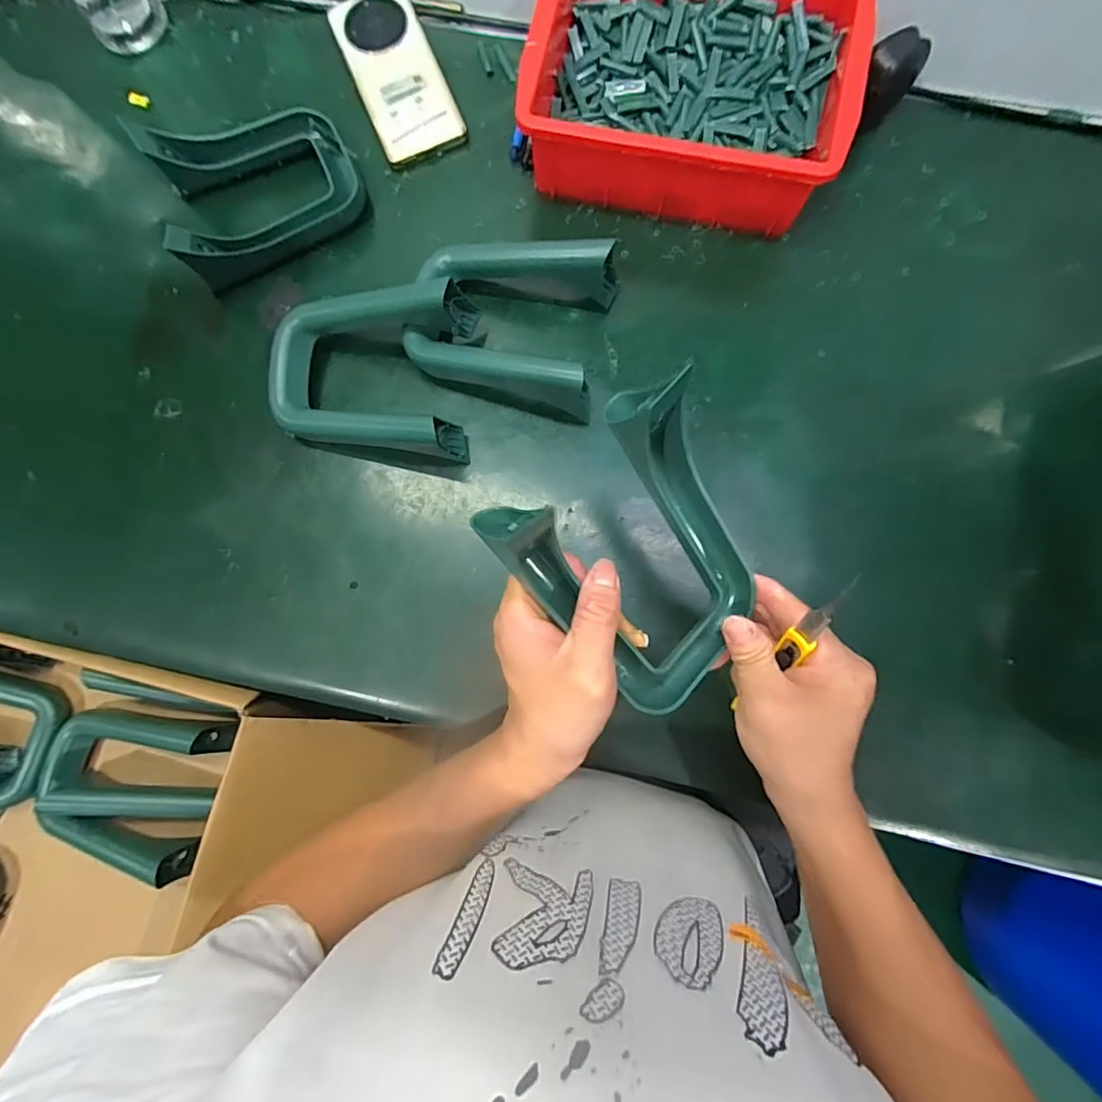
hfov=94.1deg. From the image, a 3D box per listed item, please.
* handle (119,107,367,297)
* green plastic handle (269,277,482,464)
[{"bbox_3d":[-0.252,-0.316,0.435,0.161,0.048,0.127,-31,82,-2],"label":"handle"},{"bbox_3d":[-0.145,-0.146,0.409,0.161,0.053,0.136,3,82,3],"label":"green plastic handle"}]

